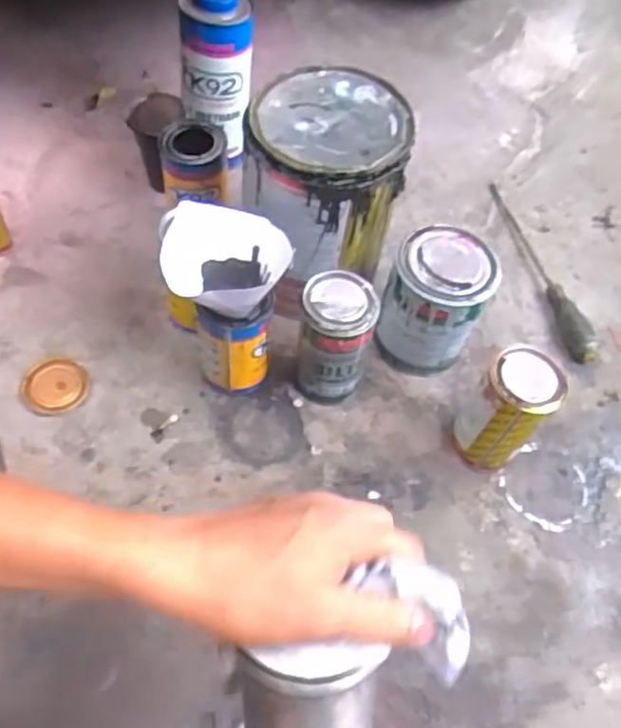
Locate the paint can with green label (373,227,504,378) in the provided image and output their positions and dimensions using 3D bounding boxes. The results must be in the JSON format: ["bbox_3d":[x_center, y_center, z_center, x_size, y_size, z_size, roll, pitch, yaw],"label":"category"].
[{"bbox_3d":[0.131,-0.063,0.729,0.097,0.138,0.098,2,57,-4],"label":"paint can with green label"}]

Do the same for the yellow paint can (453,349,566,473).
[{"bbox_3d":[0.187,0.051,0.664,0.068,0.140,0.069,2,57,-4],"label":"yellow paint can"}]

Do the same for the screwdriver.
[{"bbox_3d":[0.288,-0.124,0.849,0.029,0.032,0.287,-8,58,-10],"label":"screwdriver"}]

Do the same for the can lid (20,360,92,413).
[{"bbox_3d":[-0.266,0.024,0.709,0.067,0.008,0.064,2,57,-4],"label":"can lid"}]

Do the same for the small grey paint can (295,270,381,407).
[{"bbox_3d":[0.024,-0.021,0.690,0.069,0.143,0.070,2,57,-4],"label":"small grey paint can"}]

